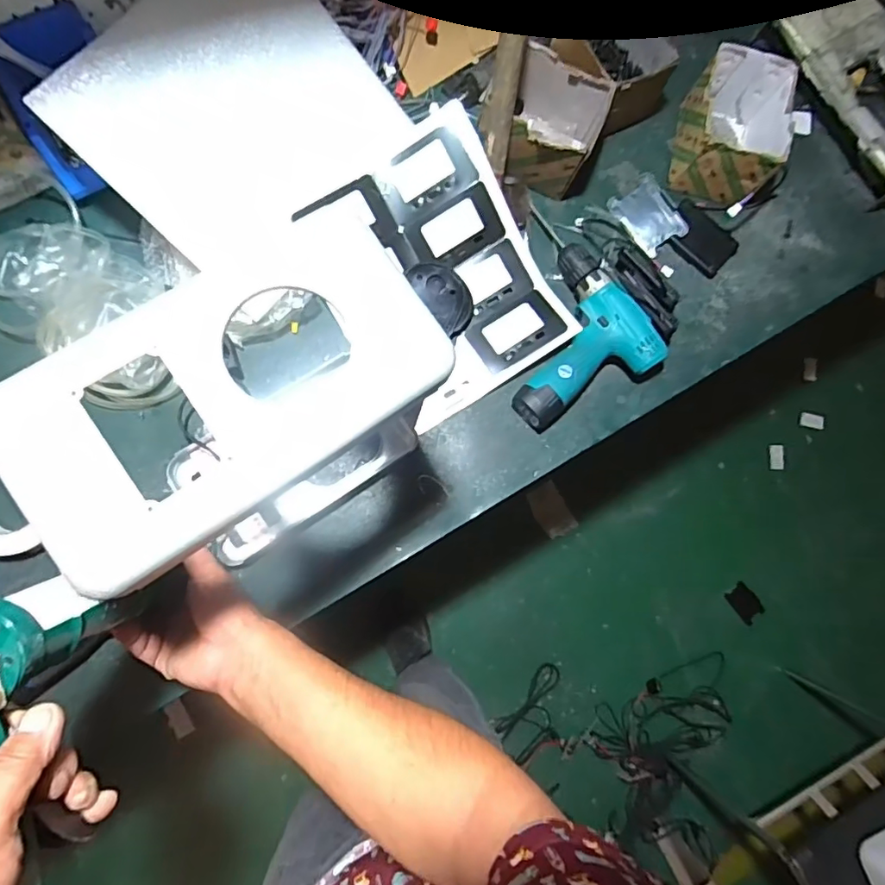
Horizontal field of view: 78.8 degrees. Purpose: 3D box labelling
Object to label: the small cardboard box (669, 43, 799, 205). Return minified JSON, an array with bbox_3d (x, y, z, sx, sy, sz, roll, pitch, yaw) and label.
[{"bbox_3d":[0.371,-0.403,0.696,0.122,0.088,0.145,20,80,-2],"label":"small cardboard box"}]

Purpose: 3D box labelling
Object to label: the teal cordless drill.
[{"bbox_3d":[0.139,-0.152,0.658,0.194,0.048,0.222,-29,85,-9],"label":"teal cordless drill"}]

